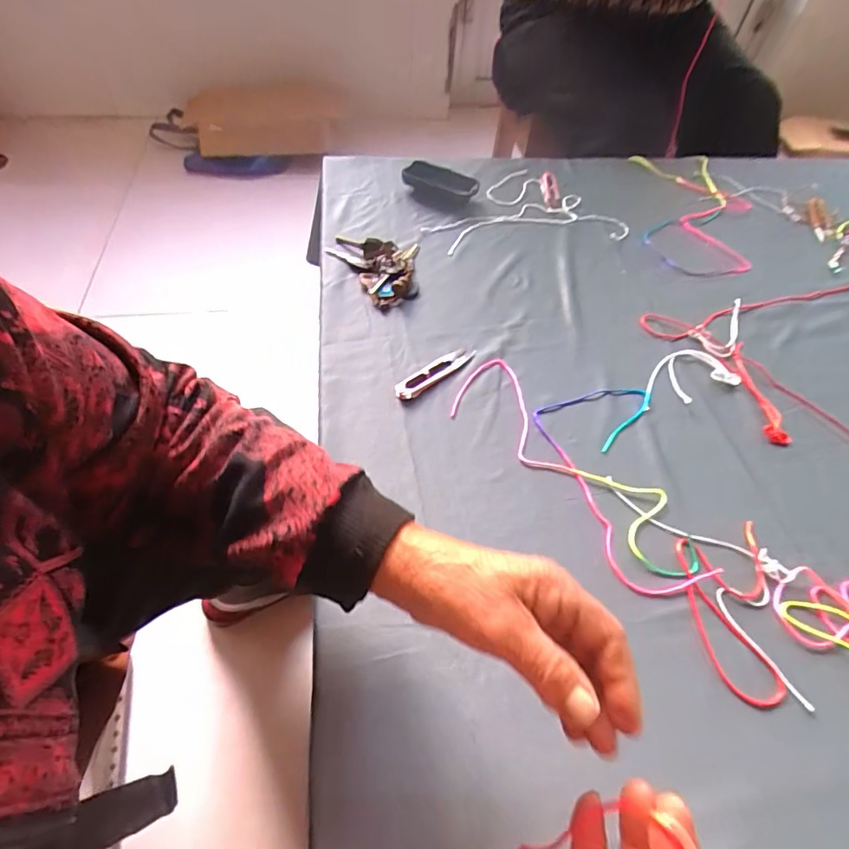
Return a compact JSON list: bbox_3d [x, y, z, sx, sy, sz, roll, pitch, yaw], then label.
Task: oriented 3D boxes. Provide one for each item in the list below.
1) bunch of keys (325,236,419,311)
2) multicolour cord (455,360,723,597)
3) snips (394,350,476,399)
[{"bbox_3d":[-0.064,-0.195,0.599,0.109,0.023,0.125,2,54,-3],"label":"bunch of keys"},{"bbox_3d":[0.170,0.021,0.470,0.175,0.005,0.274,-34,63,-26],"label":"multicolour cord"},{"bbox_3d":[0.012,-0.057,0.515,0.105,0.009,0.018,-34,63,-26],"label":"snips"}]

